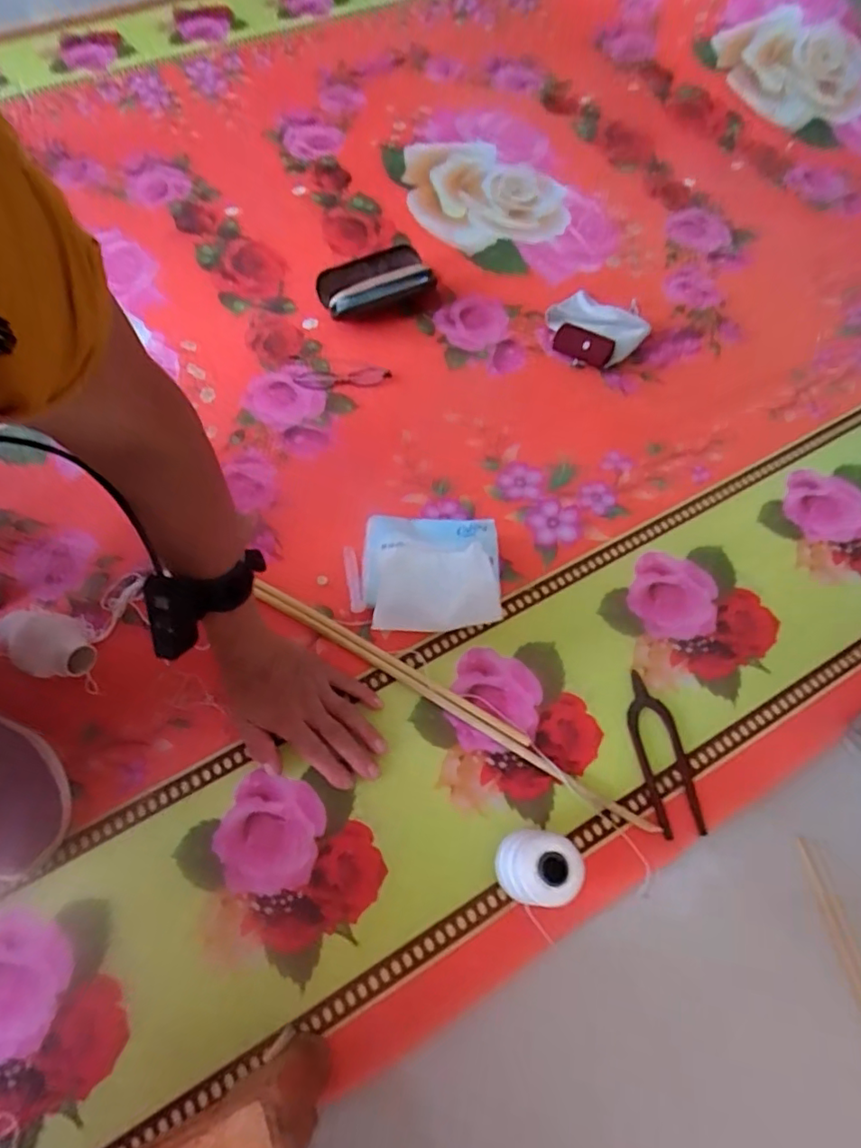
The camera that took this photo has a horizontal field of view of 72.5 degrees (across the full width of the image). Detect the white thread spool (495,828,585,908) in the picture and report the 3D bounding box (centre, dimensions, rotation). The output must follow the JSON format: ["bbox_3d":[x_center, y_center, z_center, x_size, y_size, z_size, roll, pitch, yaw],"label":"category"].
[{"bbox_3d":[0.083,0.234,0.467,0.048,0.113,0.051,1,62,-1],"label":"white thread spool"}]

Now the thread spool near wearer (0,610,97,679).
[{"bbox_3d":[-0.376,0.071,0.580,0.106,0.047,0.060,19,63,8],"label":"thread spool near wearer"}]

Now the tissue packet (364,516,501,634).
[{"bbox_3d":[0.001,-0.002,0.619,0.139,0.052,0.128,0,64,-1],"label":"tissue packet"}]

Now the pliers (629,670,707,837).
[{"bbox_3d":[0.222,0.169,0.565,0.047,0.005,0.152,-8,62,-6],"label":"pliers"}]

